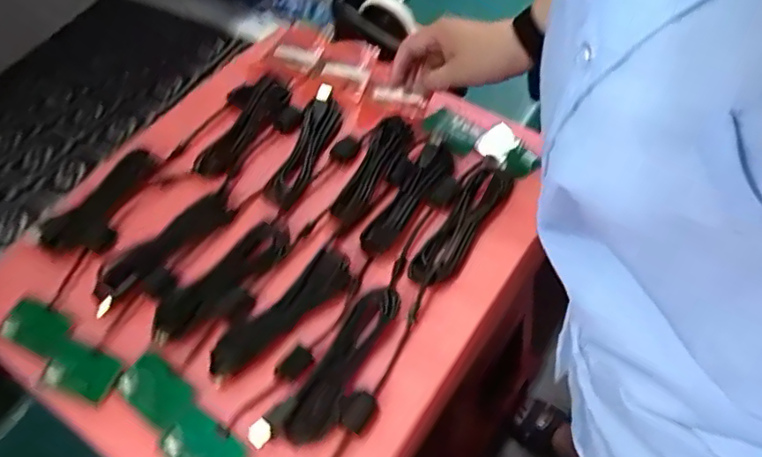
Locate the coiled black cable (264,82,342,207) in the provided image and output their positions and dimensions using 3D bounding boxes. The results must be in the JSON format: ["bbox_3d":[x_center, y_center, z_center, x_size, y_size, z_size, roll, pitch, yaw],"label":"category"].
[{"bbox_3d":[-0.078,-0.090,0.615,0.040,0.017,0.162,14,59,13],"label":"coiled black cable"}]

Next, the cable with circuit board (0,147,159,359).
[{"bbox_3d":[-0.292,0.008,0.560,0.065,0.023,0.223,10,59,11],"label":"cable with circuit board"}]

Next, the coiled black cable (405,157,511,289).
[{"bbox_3d":[0.076,-0.009,0.543,0.043,0.015,0.154,27,63,20],"label":"coiled black cable"}]

